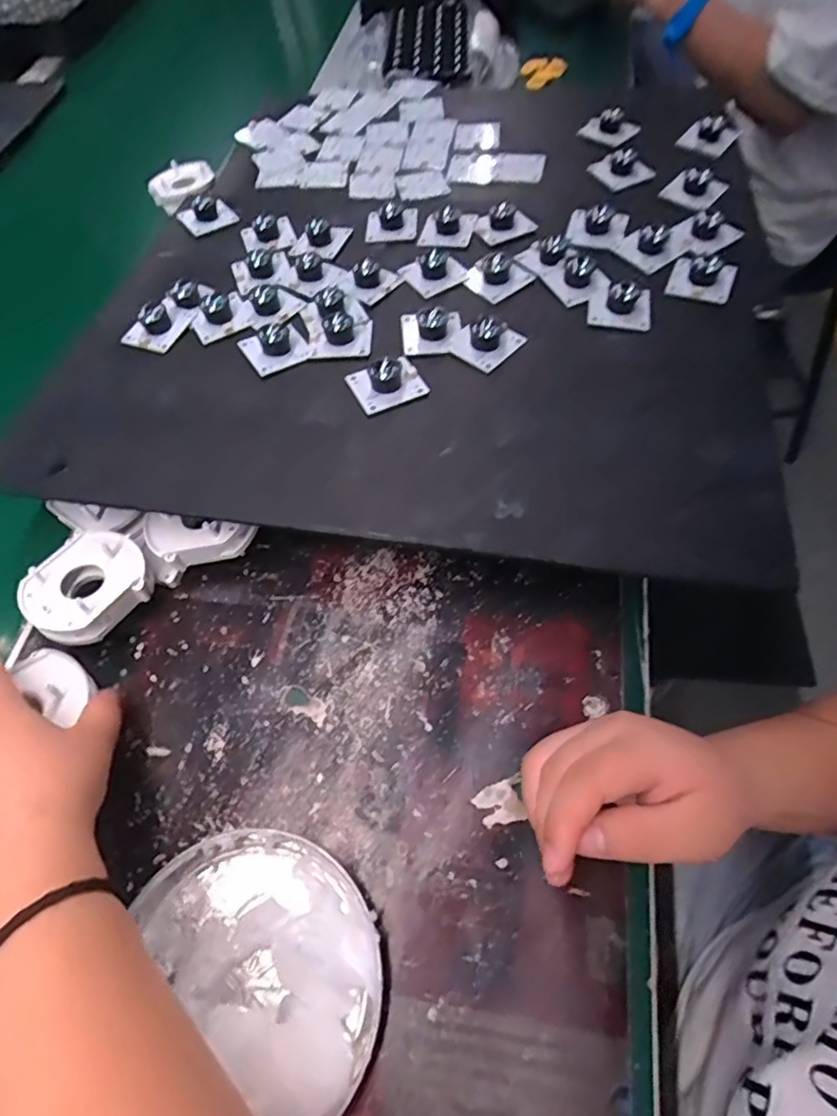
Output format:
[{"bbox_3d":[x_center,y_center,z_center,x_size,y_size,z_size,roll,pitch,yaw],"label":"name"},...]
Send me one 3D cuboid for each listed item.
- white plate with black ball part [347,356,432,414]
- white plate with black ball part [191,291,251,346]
[{"bbox_3d":[-0.022,-0.120,0.394,0.045,0.018,0.041,-24,62,-9],"label":"white plate with black ball part"},{"bbox_3d":[-0.150,-0.186,0.446,0.044,0.016,0.039,-30,63,-12],"label":"white plate with black ball part"}]

